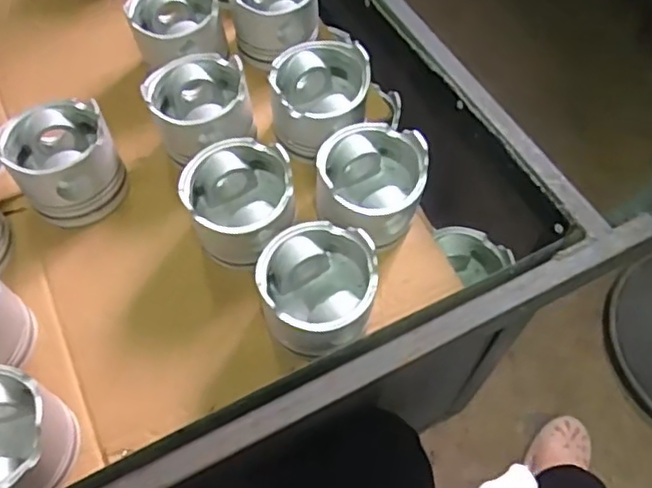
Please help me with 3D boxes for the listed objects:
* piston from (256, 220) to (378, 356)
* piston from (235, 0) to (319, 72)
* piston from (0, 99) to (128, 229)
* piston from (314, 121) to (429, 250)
[{"bbox_3d":[-0.005,0.035,0.492,0.088,0.070,0.088,0,60,0],"label":"piston"},{"bbox_3d":[-0.055,-0.251,0.653,0.093,0.072,0.096,-3,60,-2],"label":"piston"},{"bbox_3d":[-0.240,-0.076,0.570,0.089,0.081,0.090,0,60,0],"label":"piston"},{"bbox_3d":[0.040,-0.046,0.538,0.098,0.075,0.094,0,60,0],"label":"piston"}]

